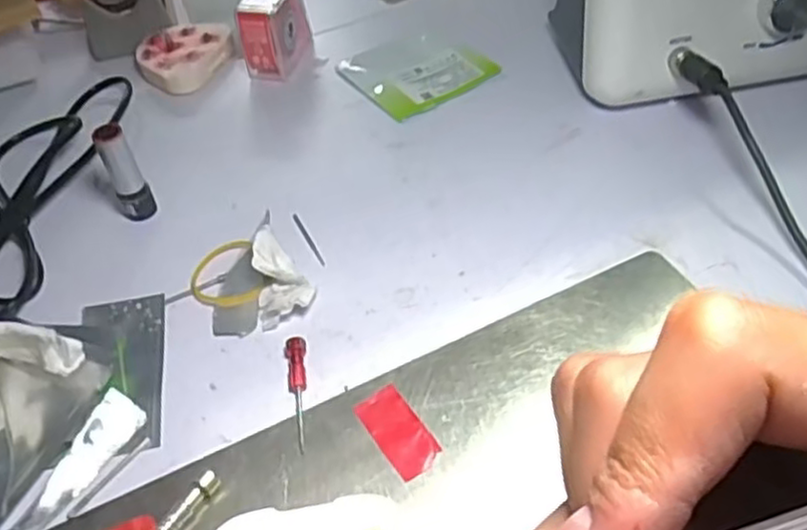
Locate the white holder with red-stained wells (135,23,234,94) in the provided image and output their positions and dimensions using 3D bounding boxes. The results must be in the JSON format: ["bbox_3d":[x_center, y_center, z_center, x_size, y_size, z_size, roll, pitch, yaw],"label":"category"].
[{"bbox_3d":[-0.162,-0.153,0.523,0.060,0.016,0.069,17,52,17],"label":"white holder with red-stained wells"}]

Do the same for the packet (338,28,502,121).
[{"bbox_3d":[0.008,-0.141,0.508,0.087,0.005,0.088,-31,55,-22],"label":"packet"}]

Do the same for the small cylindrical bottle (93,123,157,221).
[{"bbox_3d":[-0.157,-0.051,0.403,0.018,0.059,0.015,-14,50,-9],"label":"small cylindrical bottle"}]

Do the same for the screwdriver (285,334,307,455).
[{"bbox_3d":[-0.048,0.059,0.331,0.010,0.007,0.056,-10,50,-6],"label":"screwdriver"}]

